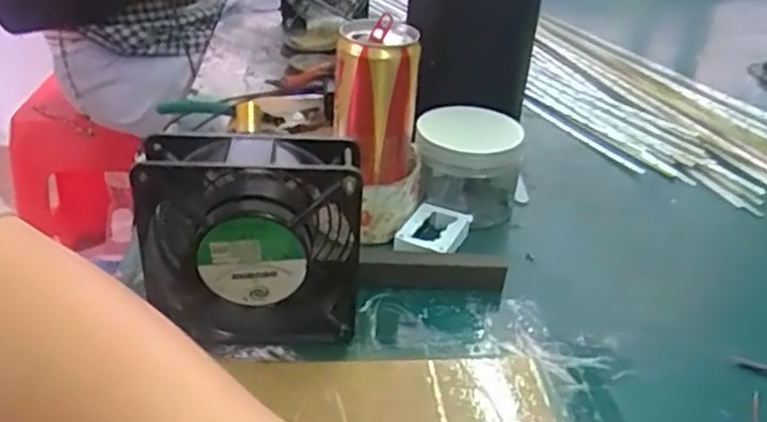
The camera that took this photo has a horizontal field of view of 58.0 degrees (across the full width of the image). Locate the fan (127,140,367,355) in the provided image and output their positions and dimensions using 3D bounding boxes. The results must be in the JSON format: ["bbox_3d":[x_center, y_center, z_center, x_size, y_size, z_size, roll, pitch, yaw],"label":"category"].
[{"bbox_3d":[-0.075,0.018,0.399,0.118,0.117,0.049,1,31,-4],"label":"fan"}]

